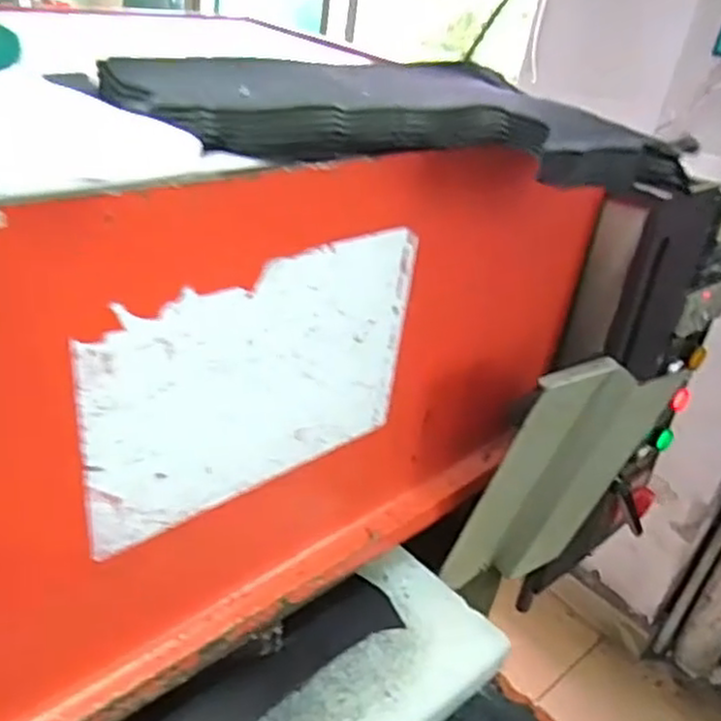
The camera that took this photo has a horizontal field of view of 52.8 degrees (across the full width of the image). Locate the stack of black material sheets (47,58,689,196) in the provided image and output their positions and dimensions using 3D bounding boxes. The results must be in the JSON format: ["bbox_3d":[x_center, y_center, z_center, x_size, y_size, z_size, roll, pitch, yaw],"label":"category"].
[{"bbox_3d":[0.019,-0.165,0.485,0.354,0.037,0.173,-1,32,-13],"label":"stack of black material sheets"}]

